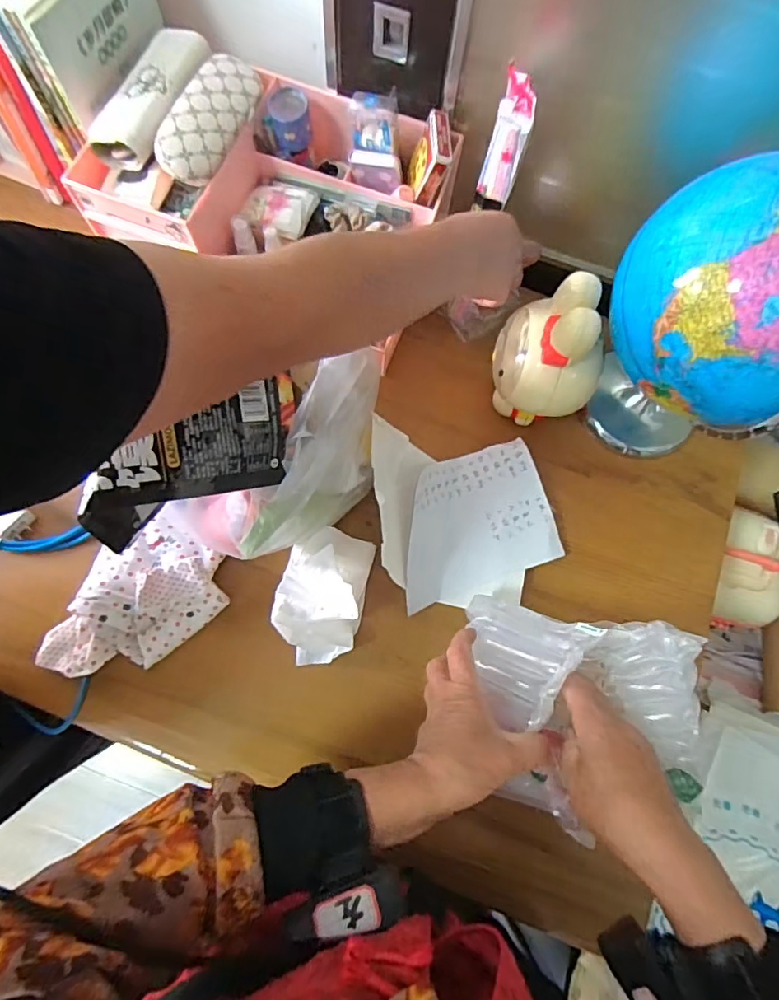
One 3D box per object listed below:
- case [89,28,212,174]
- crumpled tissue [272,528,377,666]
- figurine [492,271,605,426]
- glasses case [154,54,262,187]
[{"bbox_3d":[-0.249,-0.424,0.565,0.075,0.041,0.162,24,74,5],"label":"case"},{"bbox_3d":[-0.072,0.099,0.564,0.095,0.059,0.144,12,73,2],"label":"crumpled tissue"},{"bbox_3d":[0.166,-0.149,0.571,0.121,0.173,0.096,32,75,8],"label":"figurine"},{"bbox_3d":[-0.187,-0.399,0.556,0.066,0.040,0.159,22,74,5],"label":"glasses case"}]

